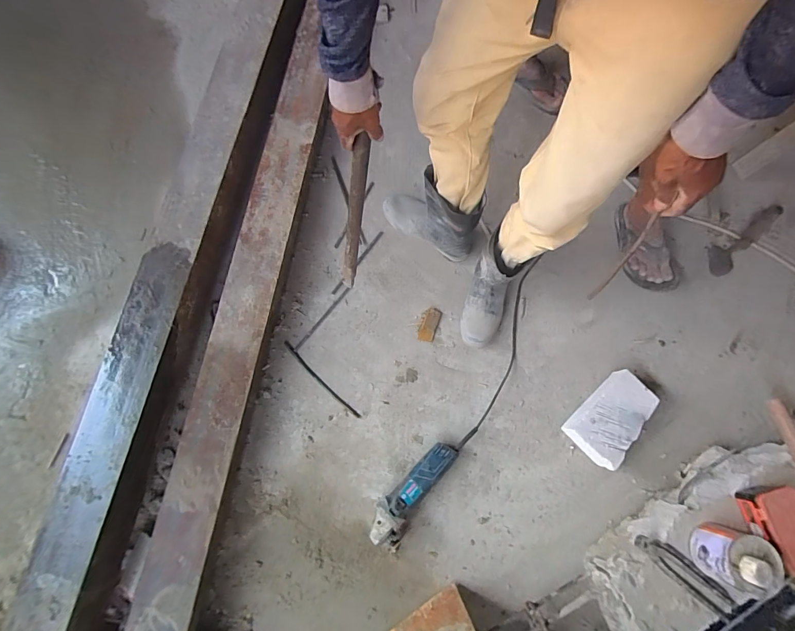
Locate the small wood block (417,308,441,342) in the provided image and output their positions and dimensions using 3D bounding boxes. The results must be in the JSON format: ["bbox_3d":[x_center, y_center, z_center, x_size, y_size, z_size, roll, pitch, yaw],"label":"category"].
[{"bbox_3d":[0.083,0.025,0.993,0.038,0.016,0.089,18,76,4],"label":"small wood block"}]

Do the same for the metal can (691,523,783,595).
[{"bbox_3d":[0.631,0.448,0.706,0.097,0.104,0.091,13,77,3],"label":"metal can"}]

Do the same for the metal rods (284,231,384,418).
[{"bbox_3d":[-0.172,0.003,1.001,0.207,0.012,0.489,5,75,1],"label":"metal rods"}]

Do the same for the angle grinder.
[{"bbox_3d":[0.031,0.398,0.872,0.085,0.073,0.261,34,78,8],"label":"angle grinder"}]

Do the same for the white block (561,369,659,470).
[{"bbox_3d":[0.500,0.242,0.909,0.118,0.090,0.203,37,78,9],"label":"white block"}]

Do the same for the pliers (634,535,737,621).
[{"bbox_3d":[0.561,0.501,0.742,0.197,0.009,0.050,40,80,9],"label":"pliers"}]

